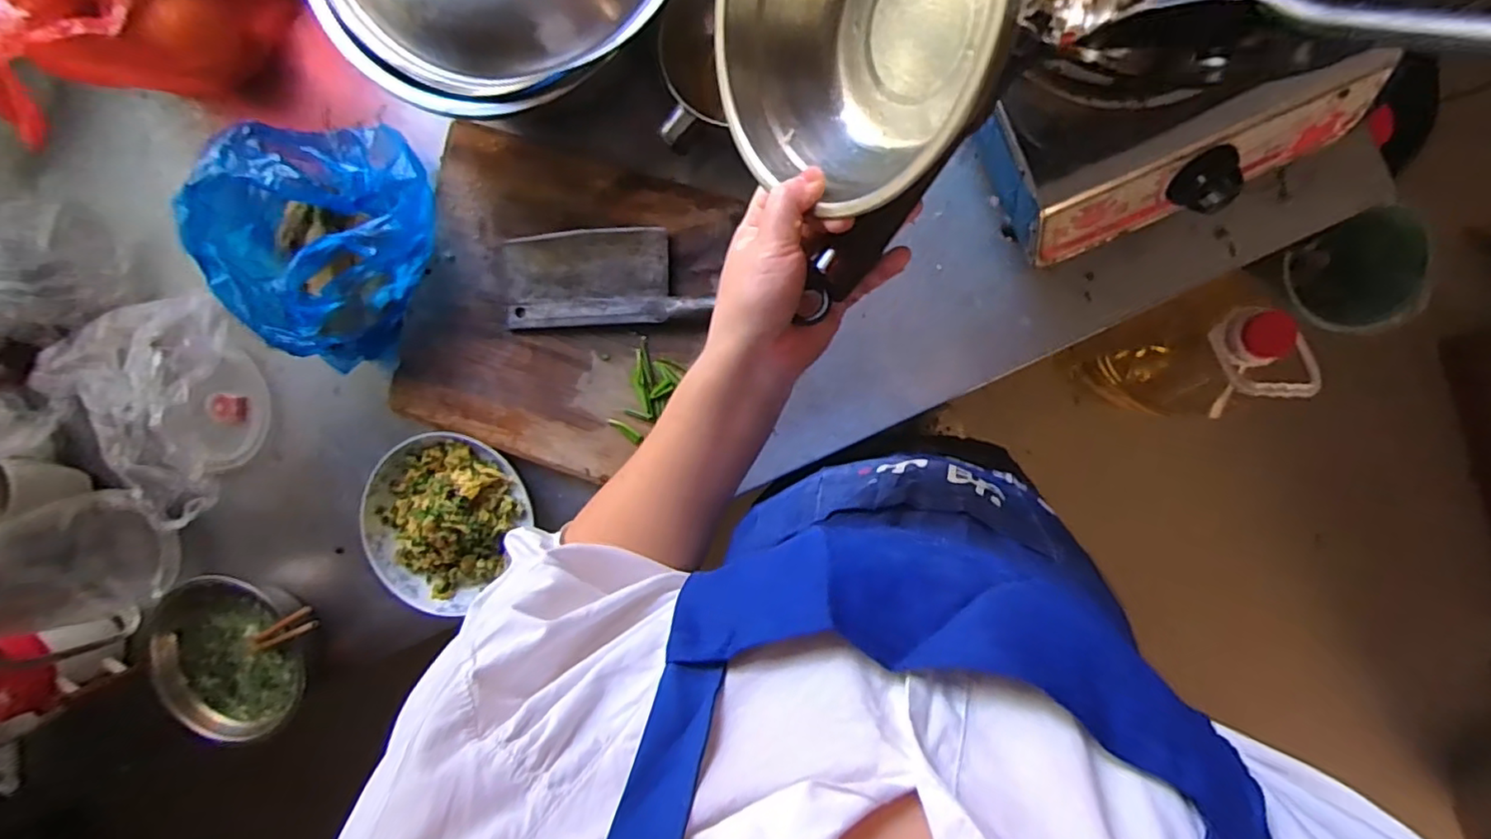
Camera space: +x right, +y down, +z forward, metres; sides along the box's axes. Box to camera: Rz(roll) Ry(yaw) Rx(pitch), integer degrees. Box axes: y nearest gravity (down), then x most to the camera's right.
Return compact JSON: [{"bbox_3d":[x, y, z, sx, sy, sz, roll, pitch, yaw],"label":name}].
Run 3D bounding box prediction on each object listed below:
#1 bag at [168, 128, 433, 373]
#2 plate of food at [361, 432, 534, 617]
[{"bbox_3d":[-0.412,-0.176,0.606,0.167,0.119,0.236,20,97,5],"label":"bag"},{"bbox_3d":[-0.324,0.112,0.679,0.185,0.040,0.194,34,98,3],"label":"plate of food"}]

